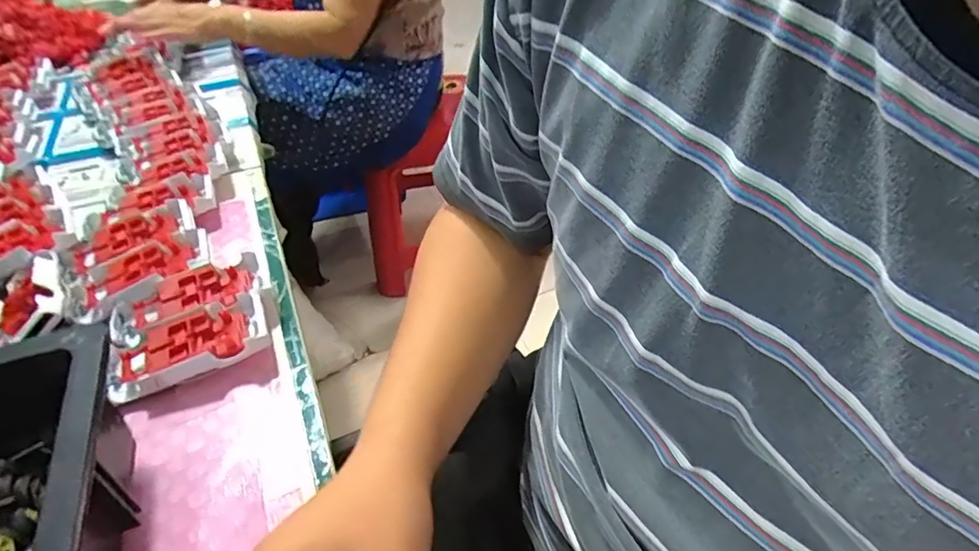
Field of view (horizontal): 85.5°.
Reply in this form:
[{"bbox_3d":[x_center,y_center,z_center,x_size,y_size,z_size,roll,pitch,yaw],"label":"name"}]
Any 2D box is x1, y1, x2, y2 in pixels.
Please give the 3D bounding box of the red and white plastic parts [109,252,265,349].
[{"bbox_3d":[-0.259,0.026,0.459,0.123,0.037,0.053,-20,47,-20],"label":"red and white plastic parts"}]

